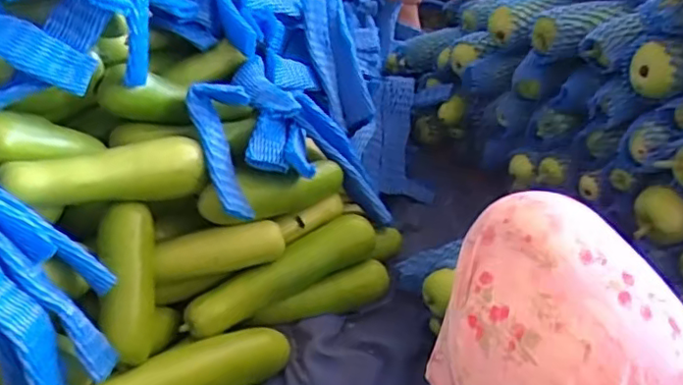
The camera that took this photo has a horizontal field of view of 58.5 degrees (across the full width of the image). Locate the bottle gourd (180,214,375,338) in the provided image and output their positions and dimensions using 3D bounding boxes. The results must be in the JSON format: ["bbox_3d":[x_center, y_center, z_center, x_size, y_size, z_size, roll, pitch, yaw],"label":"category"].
[{"bbox_3d":[-0.077,0.106,0.814,0.279,0.061,0.056,-23,49,-29],"label":"bottle gourd"}]

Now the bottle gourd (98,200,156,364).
[{"bbox_3d":[-0.237,0.095,0.672,0.056,0.054,0.165,-2,86,-10],"label":"bottle gourd"}]

